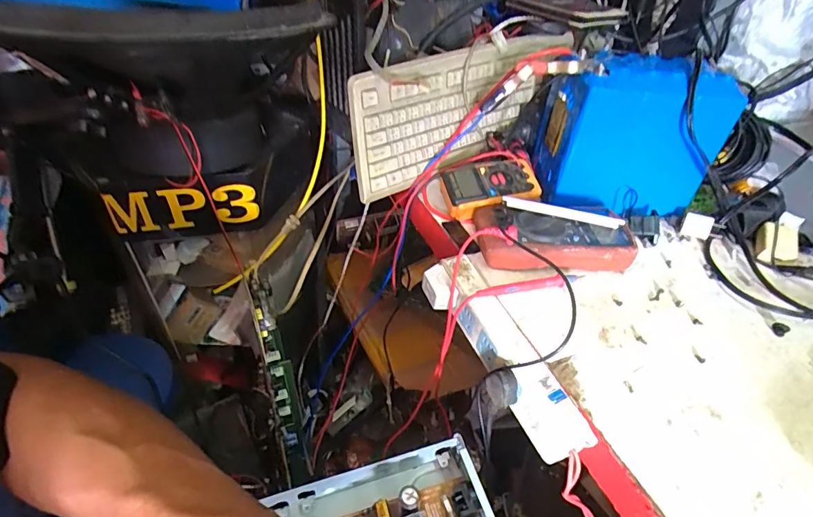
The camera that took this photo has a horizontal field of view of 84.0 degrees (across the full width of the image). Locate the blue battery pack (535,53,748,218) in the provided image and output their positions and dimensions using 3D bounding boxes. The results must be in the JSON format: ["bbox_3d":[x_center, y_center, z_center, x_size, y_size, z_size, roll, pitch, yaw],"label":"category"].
[{"bbox_3d":[0.270,-0.145,0.542,0.197,0.163,0.086,11,41,6],"label":"blue battery pack"}]

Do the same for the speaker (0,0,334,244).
[{"bbox_3d":[-0.256,-0.164,0.554,0.279,0.284,0.295,3,41,-3],"label":"speaker"}]

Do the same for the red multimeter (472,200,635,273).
[{"bbox_3d":[0.165,-0.020,0.506,0.175,0.051,0.082,9,41,4],"label":"red multimeter"}]

